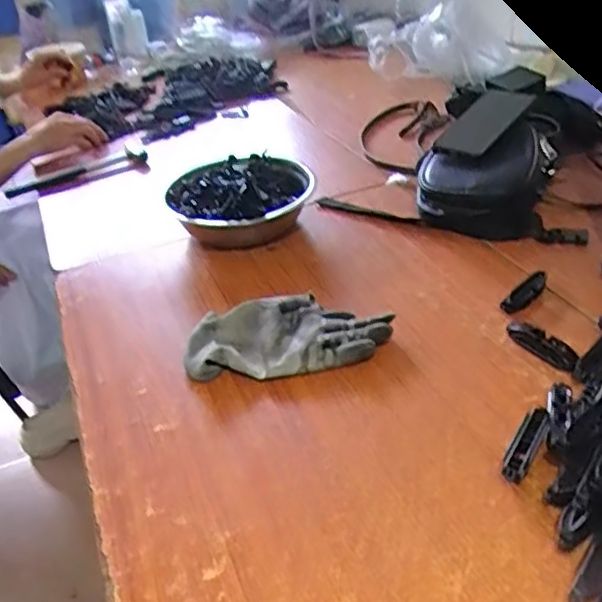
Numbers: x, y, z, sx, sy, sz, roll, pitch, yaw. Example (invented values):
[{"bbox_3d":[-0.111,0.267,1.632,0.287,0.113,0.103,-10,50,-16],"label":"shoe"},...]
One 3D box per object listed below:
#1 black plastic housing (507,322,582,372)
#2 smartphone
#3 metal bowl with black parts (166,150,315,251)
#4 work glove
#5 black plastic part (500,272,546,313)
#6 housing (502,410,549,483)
[{"bbox_3d":[0.232,0.041,0.605,0.022,0.014,0.082,-21,37,-18],"label":"black plastic housing"},{"bbox_3d":[0.248,-0.244,0.868,0.076,0.014,0.134,30,69,33],"label":"smartphone"},{"bbox_3d":[-0.078,-0.133,0.863,0.182,0.077,0.185,-5,35,4],"label":"metal bowl with black parts"},{"bbox_3d":[-0.014,0.033,0.653,0.201,0.029,0.102,-9,35,-2],"label":"work glove"},{"bbox_3d":[0.242,-0.011,0.681,0.020,0.016,0.073,25,46,38],"label":"black plastic part"},{"bbox_3d":[0.182,0.116,0.513,0.020,0.016,0.073,16,41,30],"label":"housing"}]

